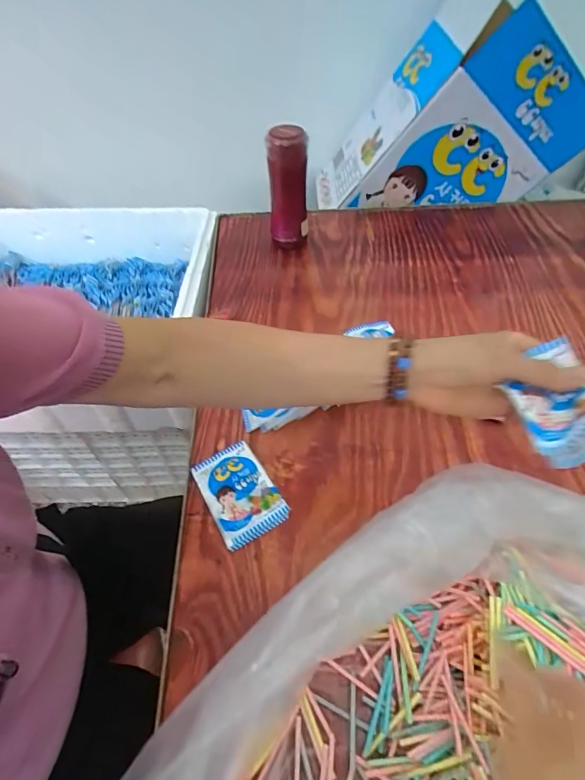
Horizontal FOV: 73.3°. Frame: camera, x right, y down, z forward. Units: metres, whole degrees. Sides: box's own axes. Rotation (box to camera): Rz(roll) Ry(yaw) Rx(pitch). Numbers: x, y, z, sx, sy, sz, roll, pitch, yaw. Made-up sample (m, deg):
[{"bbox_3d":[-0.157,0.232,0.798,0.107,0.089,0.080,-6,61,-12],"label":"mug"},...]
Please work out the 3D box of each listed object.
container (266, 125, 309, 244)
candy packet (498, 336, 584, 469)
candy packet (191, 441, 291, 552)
[{"bbox_3d":[-0.007,-0.345,0.674,0.067,0.180,0.083,-1,51,0],"label":"container"},{"bbox_3d":[0.177,0.000,0.260,0.049,0.036,0.097,11,47,9],"label":"candy packet"},{"bbox_3d":[-0.059,0.111,0.433,0.071,0.010,0.109,-25,55,-19],"label":"candy packet"}]

